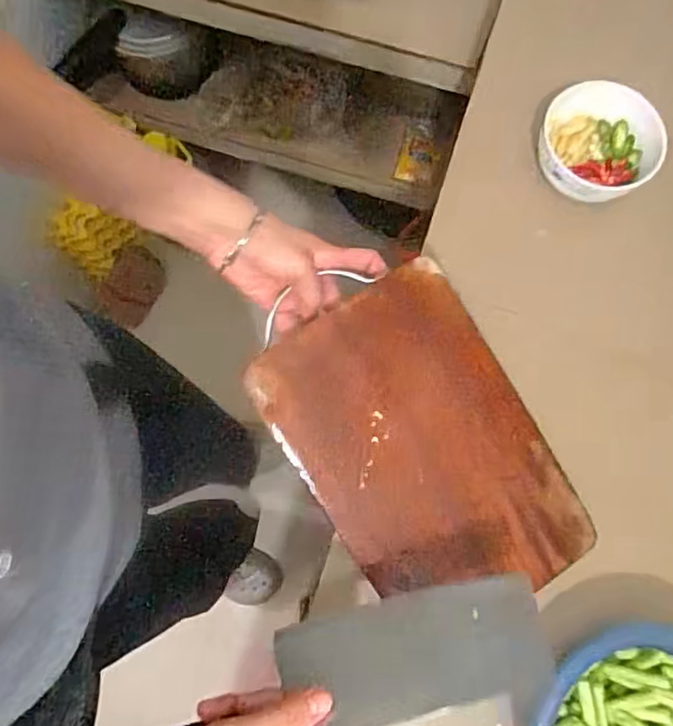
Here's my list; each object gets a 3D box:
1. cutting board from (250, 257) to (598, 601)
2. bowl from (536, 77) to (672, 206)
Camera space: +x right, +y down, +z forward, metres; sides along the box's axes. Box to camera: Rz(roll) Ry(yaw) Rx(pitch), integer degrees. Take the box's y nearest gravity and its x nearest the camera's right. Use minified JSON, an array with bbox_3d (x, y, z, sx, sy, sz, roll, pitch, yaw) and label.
[{"bbox_3d":[0.069,0.071,0.463,0.175,0.010,0.264,-32,94,-6],"label":"cutting board"},{"bbox_3d":[0.251,-0.211,0.564,0.109,0.049,0.119,0,76,0],"label":"bowl"}]

